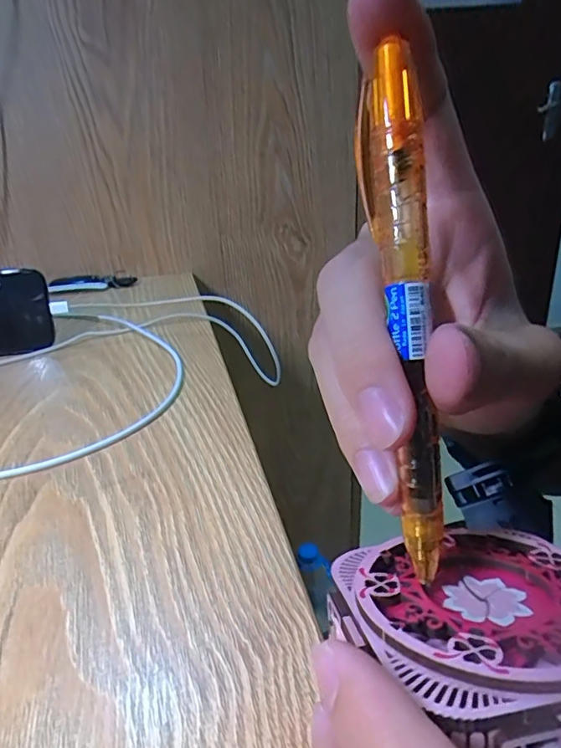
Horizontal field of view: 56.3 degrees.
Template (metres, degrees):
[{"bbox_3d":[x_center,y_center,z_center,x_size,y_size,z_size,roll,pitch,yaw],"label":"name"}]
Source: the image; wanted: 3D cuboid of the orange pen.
[{"bbox_3d":[0.031,-0.015,0.130,0.013,0.125,0.009,-5,0,-5],"label":"orange pen"}]

